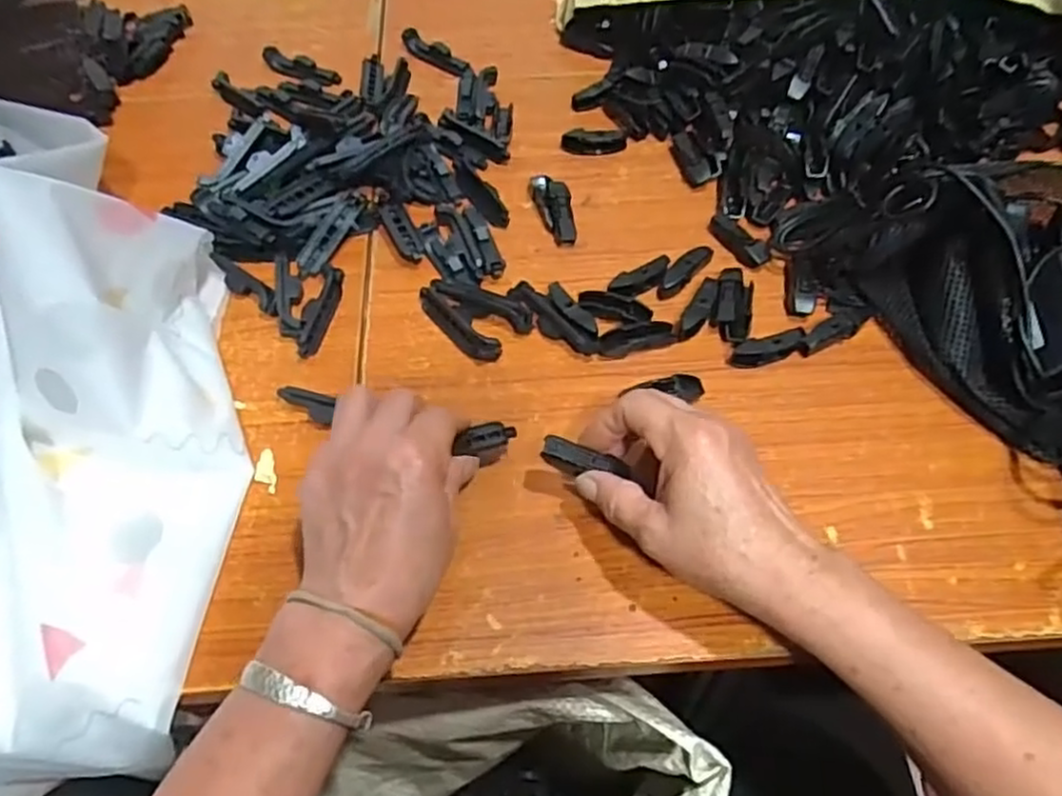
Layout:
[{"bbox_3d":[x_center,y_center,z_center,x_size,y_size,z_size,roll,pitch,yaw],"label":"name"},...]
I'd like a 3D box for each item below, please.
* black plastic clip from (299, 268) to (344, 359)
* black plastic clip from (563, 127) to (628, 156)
[{"bbox_3d":[-0.145,-0.061,0.490,0.012,0.017,0.073,9,60,6],"label":"black plastic clip"},{"bbox_3d":[0.052,-0.210,0.581,0.052,0.019,0.016,-1,59,0],"label":"black plastic clip"}]

